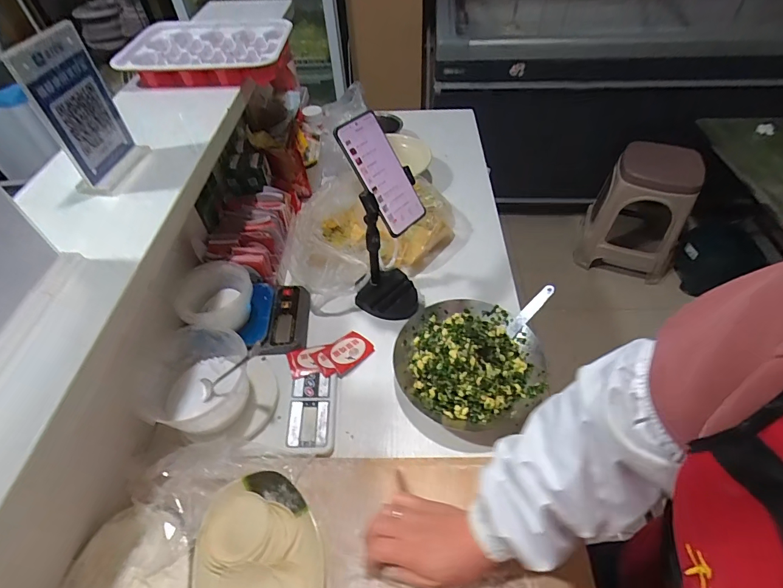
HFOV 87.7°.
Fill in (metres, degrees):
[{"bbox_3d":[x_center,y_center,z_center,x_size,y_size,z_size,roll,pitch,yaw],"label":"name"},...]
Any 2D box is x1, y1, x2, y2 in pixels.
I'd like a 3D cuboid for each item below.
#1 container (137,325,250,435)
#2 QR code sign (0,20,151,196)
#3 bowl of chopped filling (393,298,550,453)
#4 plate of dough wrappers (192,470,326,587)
[{"bbox_3d":[-0.268,0.127,0.573,0.142,0.094,0.140,-1,50,1],"label":"container"},{"bbox_3d":[-0.360,-0.209,0.477,0.034,0.164,0.099,3,50,4],"label":"QR code sign"},{"bbox_3d":[0.117,0.099,0.617,0.223,0.073,0.226,0,50,2],"label":"bowl of chopped filling"},{"bbox_3d":[-0.149,0.309,0.460,0.133,0.030,0.195,-20,52,-14],"label":"plate of dough wrappers"}]

